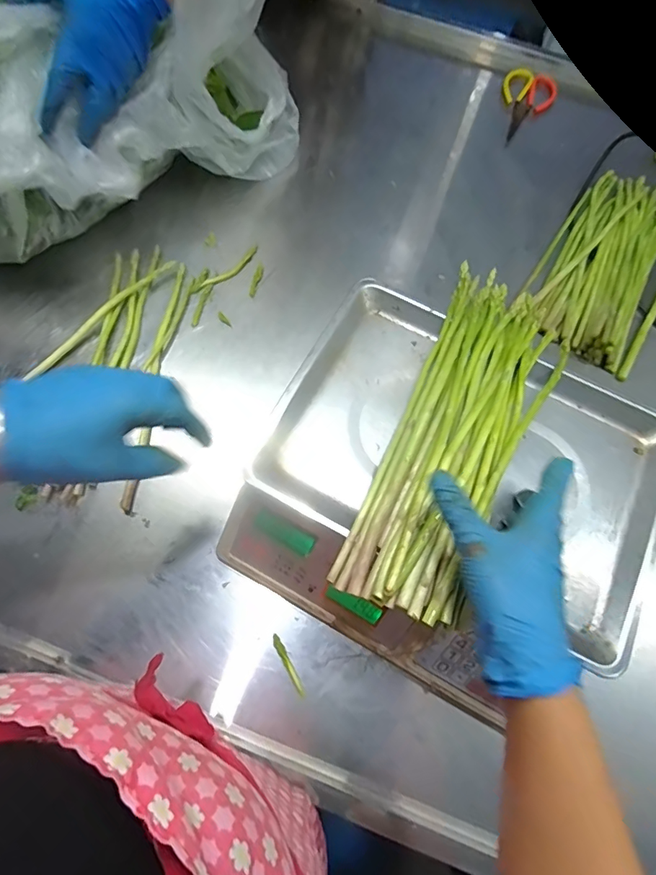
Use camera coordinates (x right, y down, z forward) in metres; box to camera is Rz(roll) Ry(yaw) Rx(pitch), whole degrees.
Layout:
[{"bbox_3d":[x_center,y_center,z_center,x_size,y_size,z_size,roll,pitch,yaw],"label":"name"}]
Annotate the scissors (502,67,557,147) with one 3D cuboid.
[{"bbox_3d":[0.316,-0.532,0.745,0.083,0.012,0.172,19,68,5],"label":"scissors"}]

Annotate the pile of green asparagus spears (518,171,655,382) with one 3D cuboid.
[{"bbox_3d":[0.391,-0.243,0.628,0.167,0.031,0.309,34,70,10],"label":"pile of green asparagus spears"}]

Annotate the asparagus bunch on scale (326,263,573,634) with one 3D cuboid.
[{"bbox_3d":[0.116,-0.006,0.395,0.113,0.037,0.316,26,68,8],"label":"asparagus bunch on scale"}]

